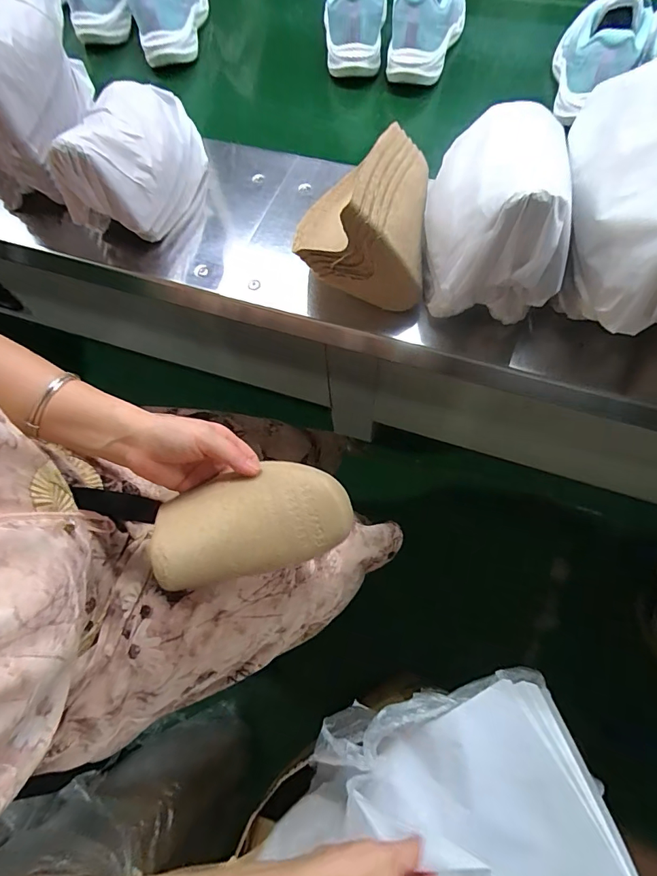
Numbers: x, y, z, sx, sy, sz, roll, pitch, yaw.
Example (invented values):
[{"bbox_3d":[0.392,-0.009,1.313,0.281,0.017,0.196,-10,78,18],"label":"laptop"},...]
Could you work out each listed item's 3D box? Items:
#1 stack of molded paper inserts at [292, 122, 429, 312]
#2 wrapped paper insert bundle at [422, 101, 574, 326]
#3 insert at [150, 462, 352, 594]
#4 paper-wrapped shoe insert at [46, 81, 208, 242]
[{"bbox_3d":[0.038,-0.217,0.419,0.122,0.090,0.137,11,68,8],"label":"stack of molded paper inserts"},{"bbox_3d":[0.144,-0.208,0.385,0.109,0.124,0.195,8,68,6],"label":"wrapped paper insert bundle"},{"bbox_3d":[-0.070,0.071,0.397,0.166,0.050,0.095,-13,64,-15],"label":"insert"},{"bbox_3d":[-0.214,-0.316,0.483,0.102,0.114,0.188,8,68,7],"label":"paper-wrapped shoe insert"}]

